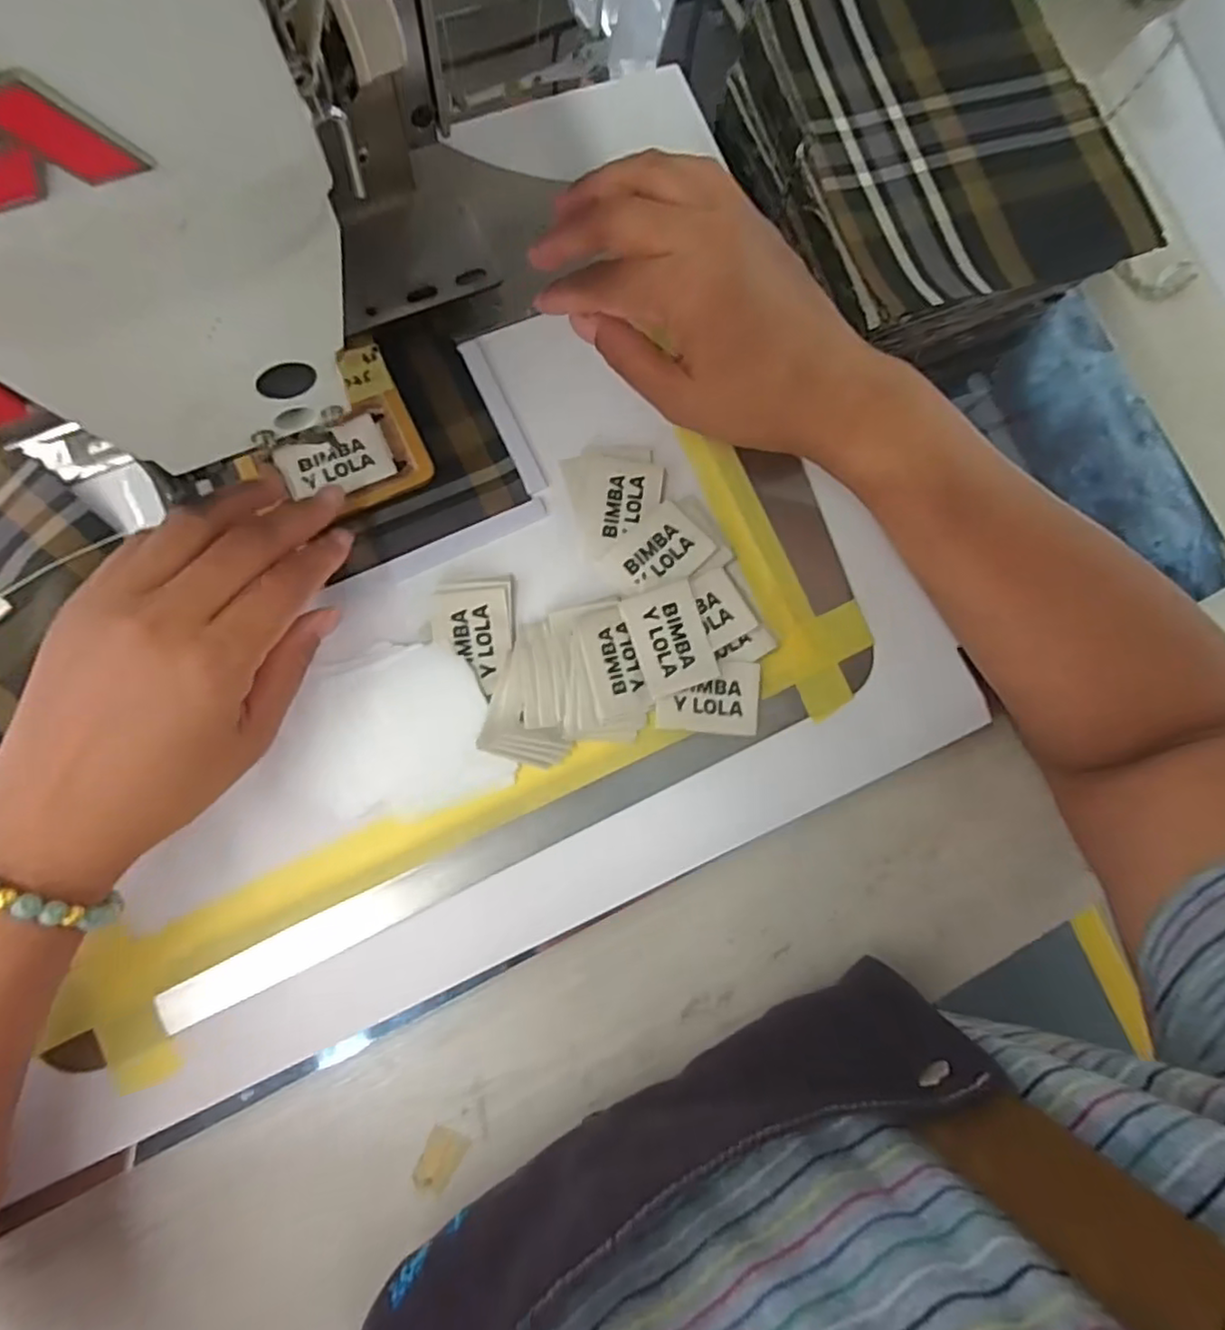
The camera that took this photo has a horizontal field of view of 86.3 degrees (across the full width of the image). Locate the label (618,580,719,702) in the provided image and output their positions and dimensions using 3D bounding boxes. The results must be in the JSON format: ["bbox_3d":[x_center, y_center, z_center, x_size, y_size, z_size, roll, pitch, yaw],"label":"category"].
[{"bbox_3d":[0.027,-0.013,0.304,0.034,0.004,0.048,-19,84,-7],"label":"label"}]

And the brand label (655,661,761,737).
[{"bbox_3d":[0.046,0.014,0.306,0.048,0.004,0.034,5,81,-4],"label":"brand label"}]

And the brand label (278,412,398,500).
[{"bbox_3d":[-0.130,-0.095,0.308,0.048,0.007,0.032,-25,87,-9],"label":"brand label"}]

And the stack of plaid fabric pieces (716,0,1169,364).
[{"bbox_3d":[0.154,-0.249,0.328,0.148,0.061,0.170,-21,84,-8],"label":"stack of plaid fabric pieces"}]

